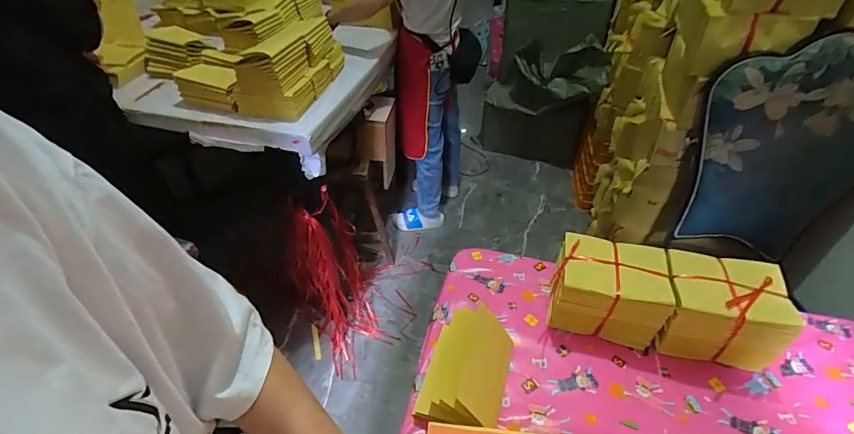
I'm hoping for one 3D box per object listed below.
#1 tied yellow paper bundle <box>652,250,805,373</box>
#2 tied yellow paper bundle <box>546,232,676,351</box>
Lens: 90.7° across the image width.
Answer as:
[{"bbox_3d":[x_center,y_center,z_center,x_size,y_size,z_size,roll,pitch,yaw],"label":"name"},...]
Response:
[{"bbox_3d":[0.464,0.154,0.681,0.157,0.150,0.121,10,43,10],"label":"tied yellow paper bundle"},{"bbox_3d":[0.302,0.125,0.720,0.168,0.135,0.119,12,43,12],"label":"tied yellow paper bundle"}]

